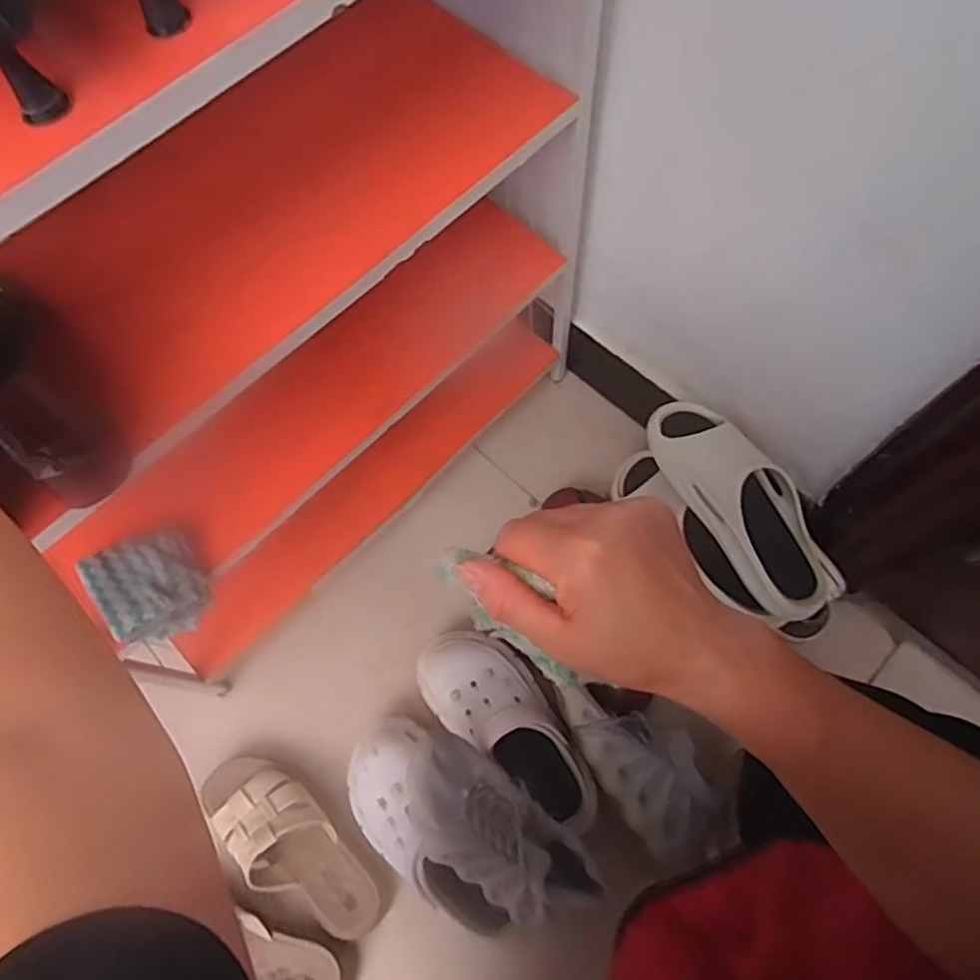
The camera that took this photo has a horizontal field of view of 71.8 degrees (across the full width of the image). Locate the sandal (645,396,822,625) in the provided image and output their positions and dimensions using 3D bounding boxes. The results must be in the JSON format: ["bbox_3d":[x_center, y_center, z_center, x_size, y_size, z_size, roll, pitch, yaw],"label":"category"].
[{"bbox_3d":[0.277,0.008,0.732,0.107,0.078,0.267,-30,71,-8],"label":"sandal"}]

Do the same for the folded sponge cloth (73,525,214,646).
[{"bbox_3d":[-0.305,0.085,0.610,0.087,0.034,0.094,-33,71,-9],"label":"folded sponge cloth"}]

